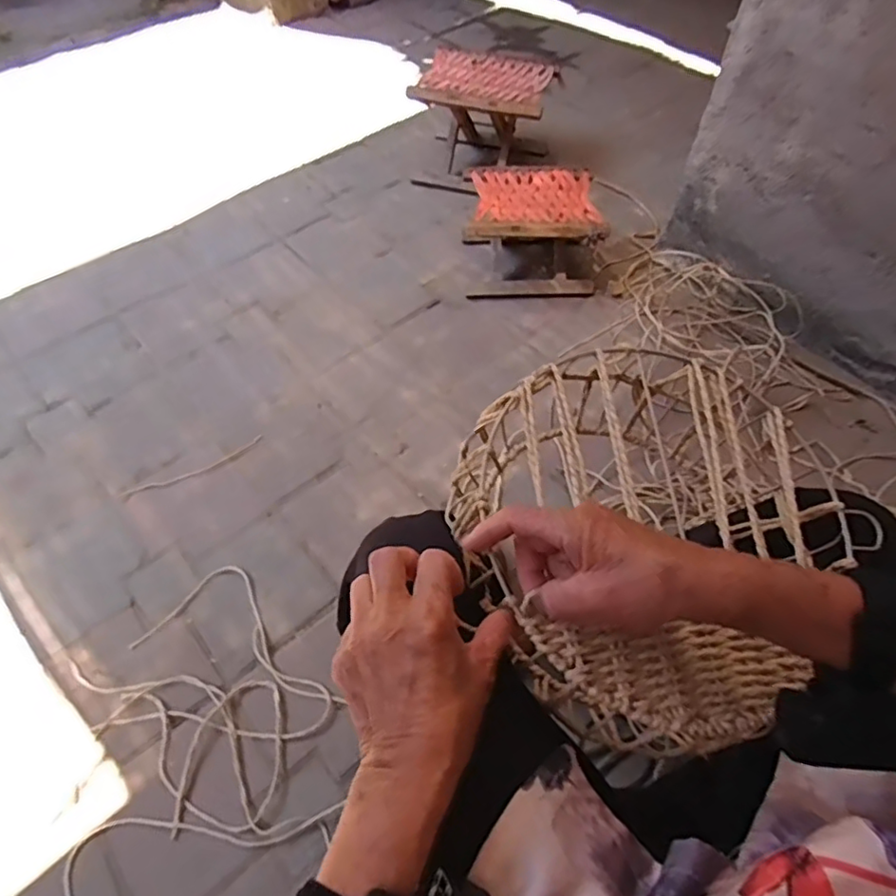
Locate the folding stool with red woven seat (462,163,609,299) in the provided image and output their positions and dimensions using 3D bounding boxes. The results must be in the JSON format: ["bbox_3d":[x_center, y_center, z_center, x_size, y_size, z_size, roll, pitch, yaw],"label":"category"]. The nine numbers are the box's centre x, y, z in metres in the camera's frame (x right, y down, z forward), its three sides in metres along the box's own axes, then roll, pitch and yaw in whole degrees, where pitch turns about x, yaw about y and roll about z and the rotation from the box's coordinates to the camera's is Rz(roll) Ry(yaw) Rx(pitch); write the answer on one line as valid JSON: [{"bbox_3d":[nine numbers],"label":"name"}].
[{"bbox_3d":[0.183,-0.475,1.336,0.283,0.192,0.229,5,53,2],"label":"folding stool with red woven seat"}]

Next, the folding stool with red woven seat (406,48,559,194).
[{"bbox_3d":[0.092,-0.827,1.552,0.309,0.239,0.288,14,57,8],"label":"folding stool with red woven seat"}]

